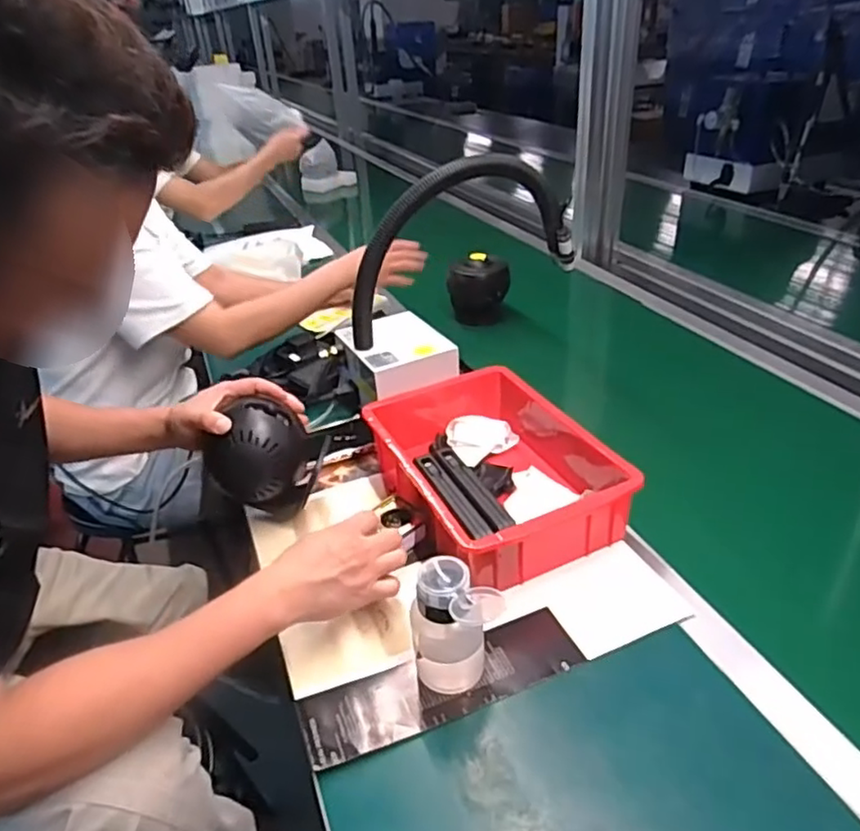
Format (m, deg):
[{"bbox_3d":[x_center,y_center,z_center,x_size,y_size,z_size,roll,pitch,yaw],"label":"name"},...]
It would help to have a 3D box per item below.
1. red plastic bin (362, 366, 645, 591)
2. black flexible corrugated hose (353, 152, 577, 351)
[{"bbox_3d":[0.072,0.048,0.774,0.223,0.080,0.324,-17,34,-20],"label":"red plastic bin"},{"bbox_3d":[0.044,-0.228,0.862,0.322,0.217,0.035,-13,33,-14],"label":"black flexible corrugated hose"}]

